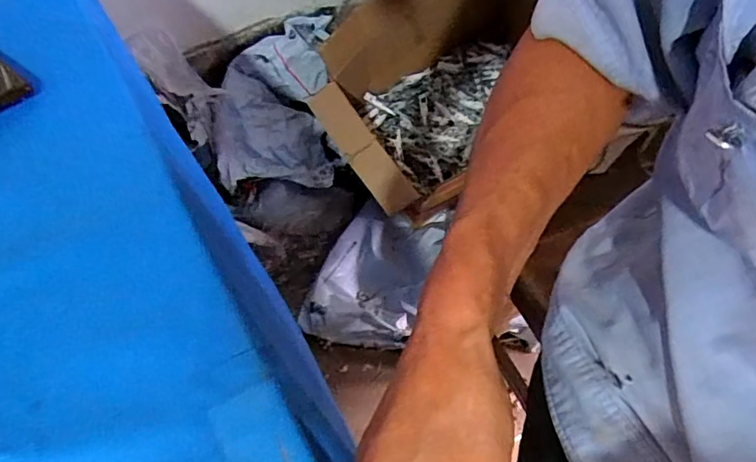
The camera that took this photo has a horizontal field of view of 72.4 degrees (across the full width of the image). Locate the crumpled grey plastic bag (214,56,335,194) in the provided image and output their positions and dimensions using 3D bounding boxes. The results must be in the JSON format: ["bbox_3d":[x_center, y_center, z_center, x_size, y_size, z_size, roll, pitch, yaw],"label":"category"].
[{"bbox_3d":[-0.185,-0.170,0.936,0.192,0.143,0.177,0,63,1],"label":"crumpled grey plastic bag"}]

